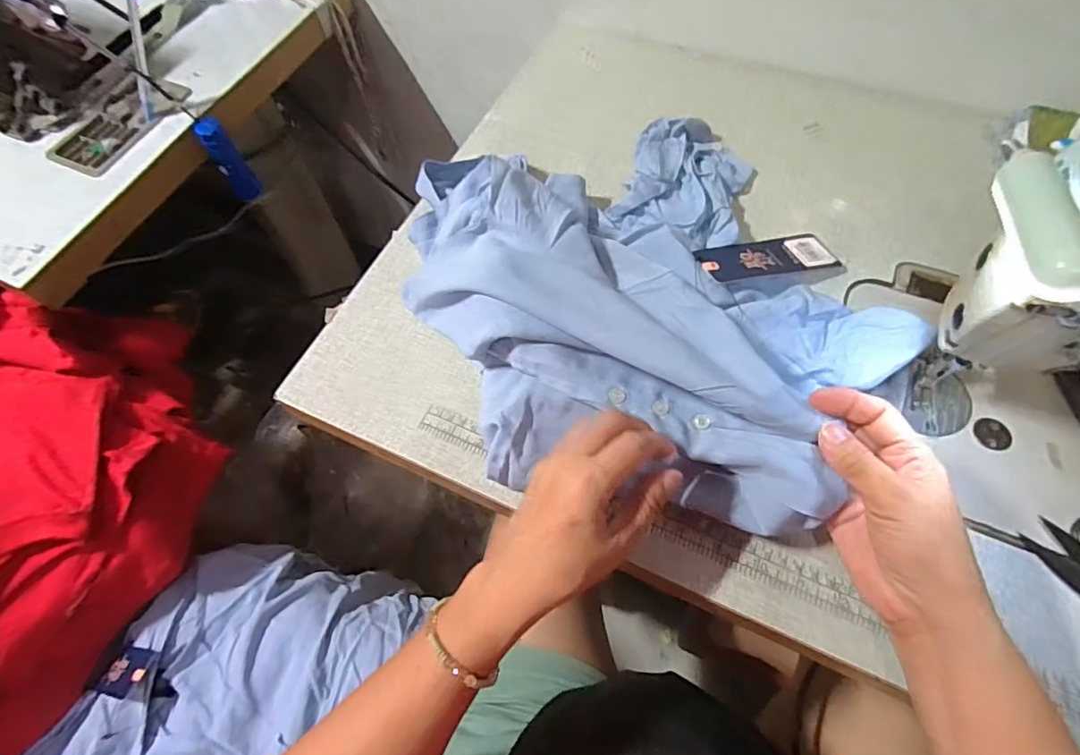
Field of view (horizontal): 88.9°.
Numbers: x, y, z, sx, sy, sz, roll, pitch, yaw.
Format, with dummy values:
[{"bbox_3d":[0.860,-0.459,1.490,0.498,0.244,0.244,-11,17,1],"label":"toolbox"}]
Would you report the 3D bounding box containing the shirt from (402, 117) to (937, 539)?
[{"bbox_3d":[0.078,-0.071,0.413,0.310,0.072,0.380,-23,63,-8],"label":"shirt"}]

